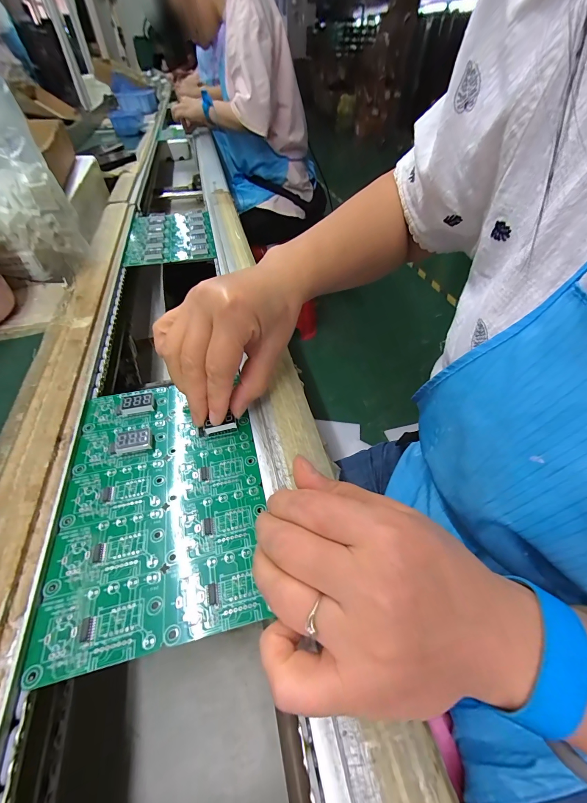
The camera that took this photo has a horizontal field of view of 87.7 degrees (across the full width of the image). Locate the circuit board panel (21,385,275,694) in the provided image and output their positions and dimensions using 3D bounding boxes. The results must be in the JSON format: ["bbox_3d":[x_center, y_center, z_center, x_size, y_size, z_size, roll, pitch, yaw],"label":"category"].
[{"bbox_3d":[-0.087,0.056,0.205,0.123,0.009,0.176,-8,50,-13],"label":"circuit board panel"}]

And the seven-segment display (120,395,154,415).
[{"bbox_3d":[-0.126,0.003,0.247,0.025,0.008,0.014,-11,50,-9],"label":"seven-segment display"}]

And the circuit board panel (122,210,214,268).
[{"bbox_3d":[-0.189,-0.258,0.473,0.122,0.014,0.169,-11,50,-10],"label":"circuit board panel"}]

